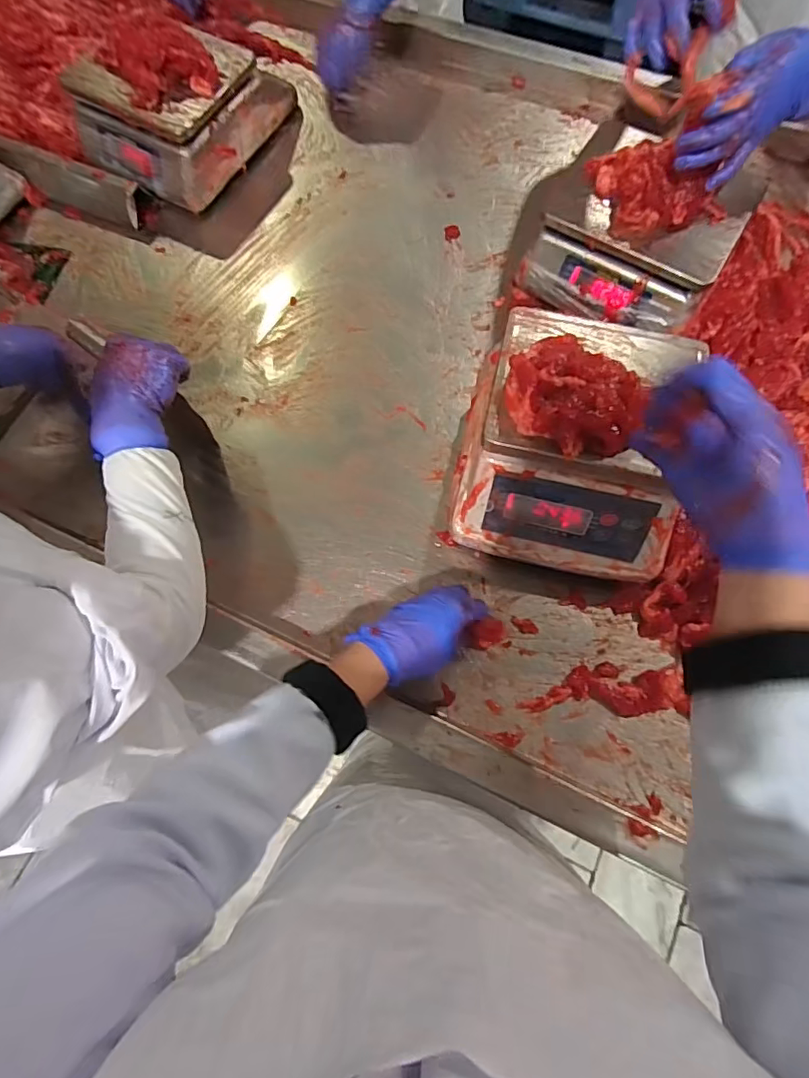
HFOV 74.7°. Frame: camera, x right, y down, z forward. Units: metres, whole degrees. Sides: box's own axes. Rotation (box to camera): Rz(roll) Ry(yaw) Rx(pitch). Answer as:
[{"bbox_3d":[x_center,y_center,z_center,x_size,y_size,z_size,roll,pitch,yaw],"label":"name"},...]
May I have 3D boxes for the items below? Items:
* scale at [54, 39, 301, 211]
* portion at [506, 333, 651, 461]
[{"bbox_3d":[-0.335,-0.651,0.786,0.211,0.098,0.271,31,76,11],"label":"scale"},{"bbox_3d":[0.161,-0.134,0.488,0.129,0.039,0.104,28,75,11],"label":"portion"}]

